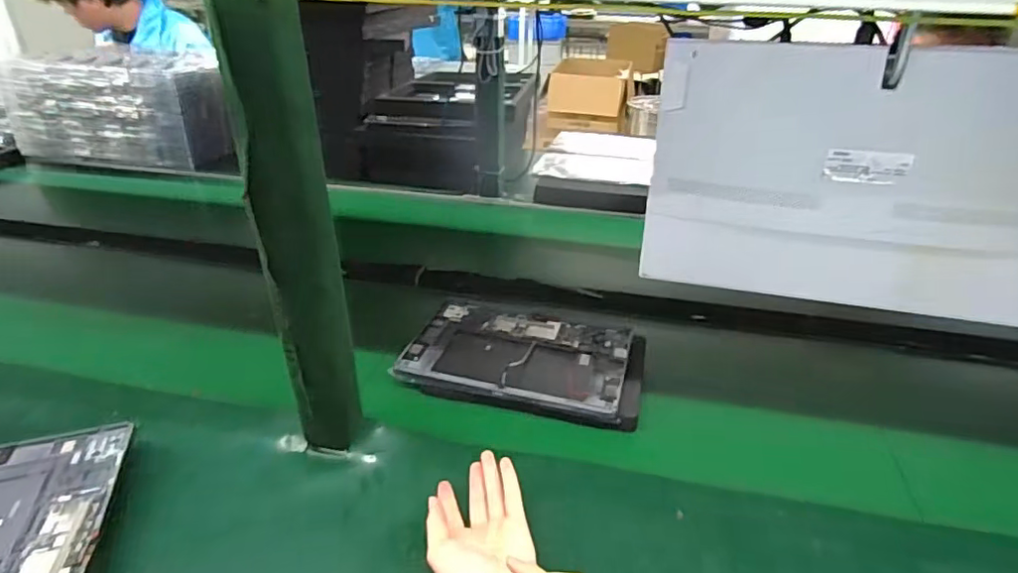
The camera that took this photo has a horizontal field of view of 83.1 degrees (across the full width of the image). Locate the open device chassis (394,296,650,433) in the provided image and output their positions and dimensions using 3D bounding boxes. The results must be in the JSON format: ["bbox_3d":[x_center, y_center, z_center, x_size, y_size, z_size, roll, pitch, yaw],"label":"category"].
[{"bbox_3d":[0.022,0.082,0.692,0.270,0.022,0.192,7,30,10],"label":"open device chassis"}]

